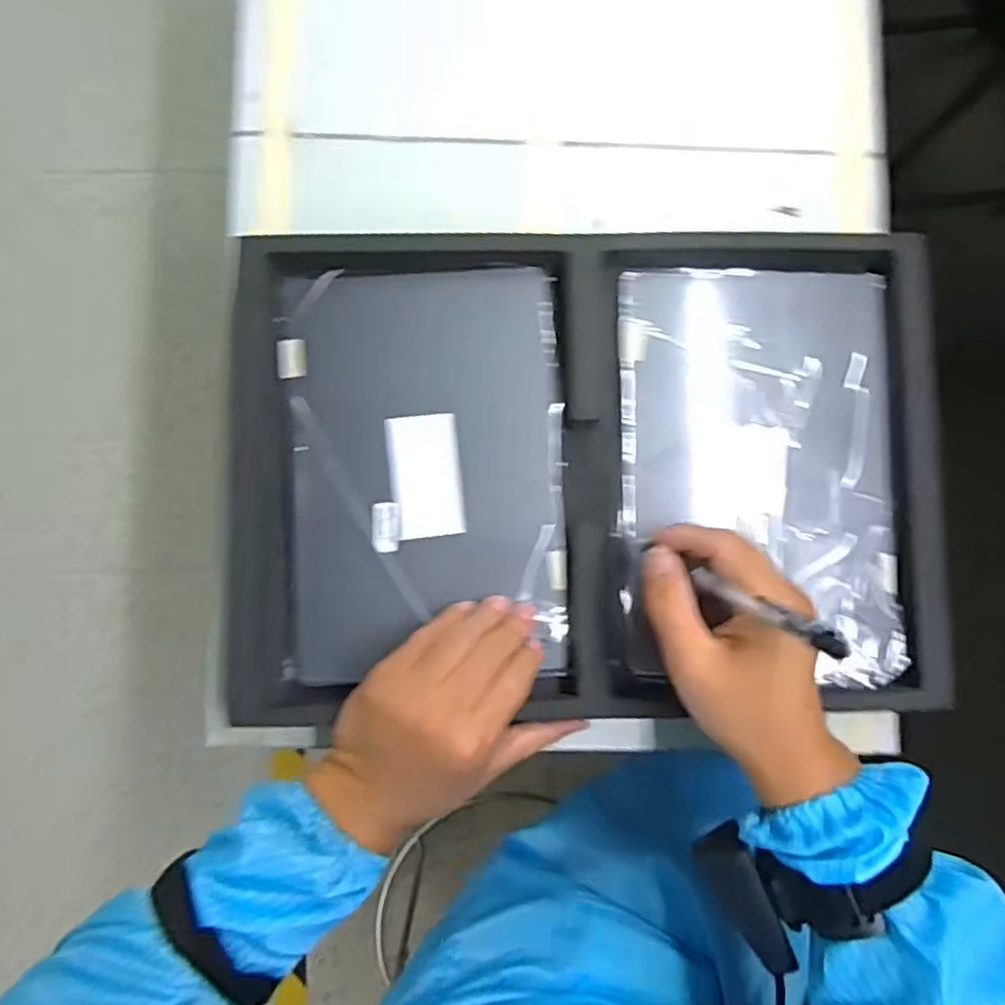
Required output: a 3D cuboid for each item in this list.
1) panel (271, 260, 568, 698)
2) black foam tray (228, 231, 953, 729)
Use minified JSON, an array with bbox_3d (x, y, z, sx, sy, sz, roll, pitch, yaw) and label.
[{"bbox_3d":[-0.049,-0.021,0.459,0.170,0.010,0.246,-3,87,-2],"label":"panel"},{"bbox_3d":[0.051,-0.024,0.463,0.421,0.039,0.301,0,87,-2],"label":"black foam tray"}]

